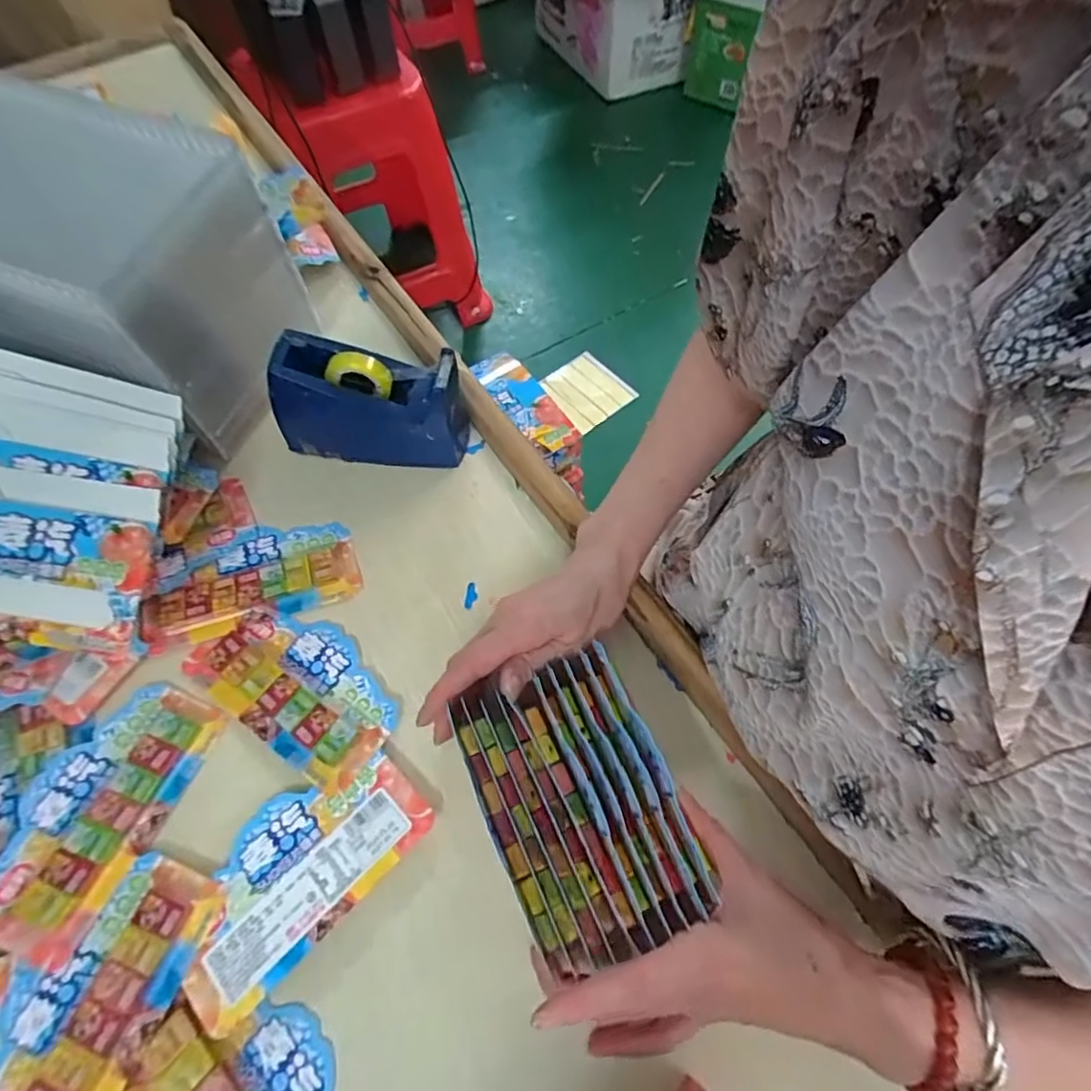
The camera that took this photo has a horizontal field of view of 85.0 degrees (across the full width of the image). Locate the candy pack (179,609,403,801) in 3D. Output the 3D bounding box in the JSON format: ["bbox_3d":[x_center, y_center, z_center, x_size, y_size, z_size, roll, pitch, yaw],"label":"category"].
[{"bbox_3d":[-0.161,0.087,0.385,0.139,0.009,0.078,32,66,15],"label":"candy pack"}]

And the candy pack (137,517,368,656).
[{"bbox_3d":[-0.210,0.022,0.422,0.144,0.009,0.072,-18,64,-10],"label":"candy pack"}]

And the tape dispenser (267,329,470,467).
[{"bbox_3d":[-0.131,-0.109,0.448,0.135,0.086,0.053,5,62,1],"label":"tape dispenser"}]

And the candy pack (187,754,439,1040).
[{"bbox_3d":[-0.141,0.181,0.337,0.076,0.008,0.141,41,68,19],"label":"candy pack"}]

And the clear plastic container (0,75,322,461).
[{"bbox_3d":[-0.304,-0.186,0.435,0.182,0.171,0.148,18,63,8],"label":"clear plastic container"}]

